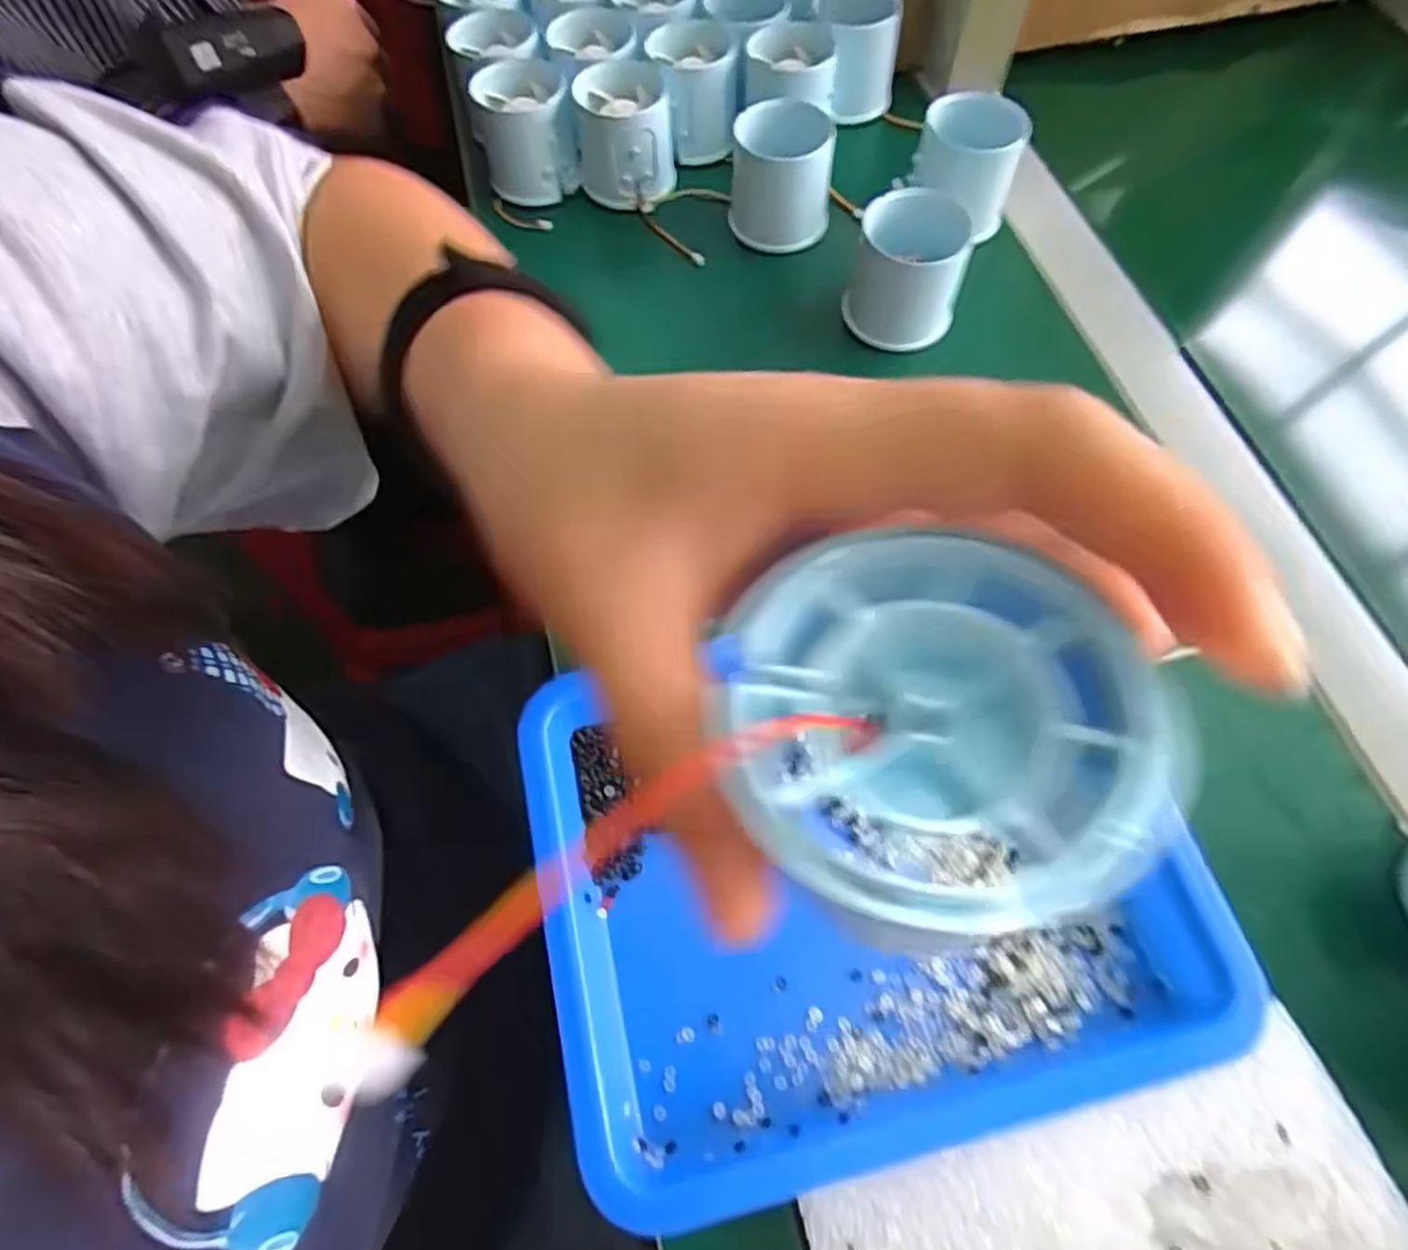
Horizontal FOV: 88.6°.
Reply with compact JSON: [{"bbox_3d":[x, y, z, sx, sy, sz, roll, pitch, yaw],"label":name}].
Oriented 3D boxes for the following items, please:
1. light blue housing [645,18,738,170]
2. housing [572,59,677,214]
[{"bbox_3d":[-0.006,-0.317,0.429,0.047,0.049,0.057,-8,65,-2],"label":"light blue housing"},{"bbox_3d":[-0.046,-0.282,0.417,0.055,0.054,0.054,-5,64,-1],"label":"housing"}]

